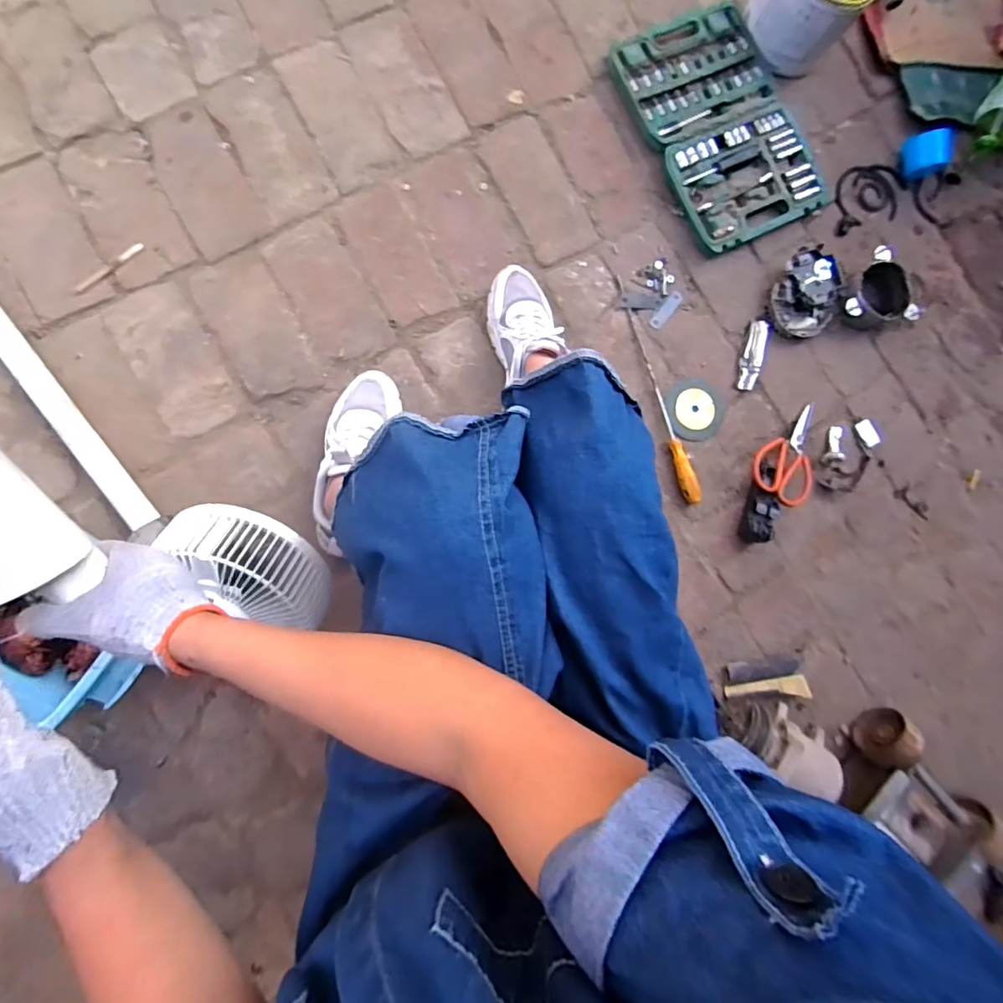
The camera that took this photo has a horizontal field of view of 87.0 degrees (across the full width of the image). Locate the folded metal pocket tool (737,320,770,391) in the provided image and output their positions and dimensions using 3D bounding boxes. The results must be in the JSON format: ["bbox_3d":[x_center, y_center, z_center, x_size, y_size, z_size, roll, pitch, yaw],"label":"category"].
[{"bbox_3d":[0.424,-0.248,0.887,0.027,0.020,0.122,13,86,-7],"label":"folded metal pocket tool"}]

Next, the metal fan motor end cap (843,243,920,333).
[{"bbox_3d":[0.650,-0.342,0.908,0.122,0.052,0.134,33,84,-5],"label":"metal fan motor end cap"}]

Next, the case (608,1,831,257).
[{"bbox_3d":[0.369,-0.635,0.895,0.255,0.034,0.393,-28,91,-8],"label":"case"}]

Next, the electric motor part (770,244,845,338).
[{"bbox_3d":[0.511,-0.350,0.892,0.106,0.045,0.143,7,87,-7],"label":"electric motor part"}]

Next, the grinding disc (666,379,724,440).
[{"bbox_3d":[0.324,-0.153,0.879,0.093,0.011,0.101,0,88,-7],"label":"grinding disc"}]

